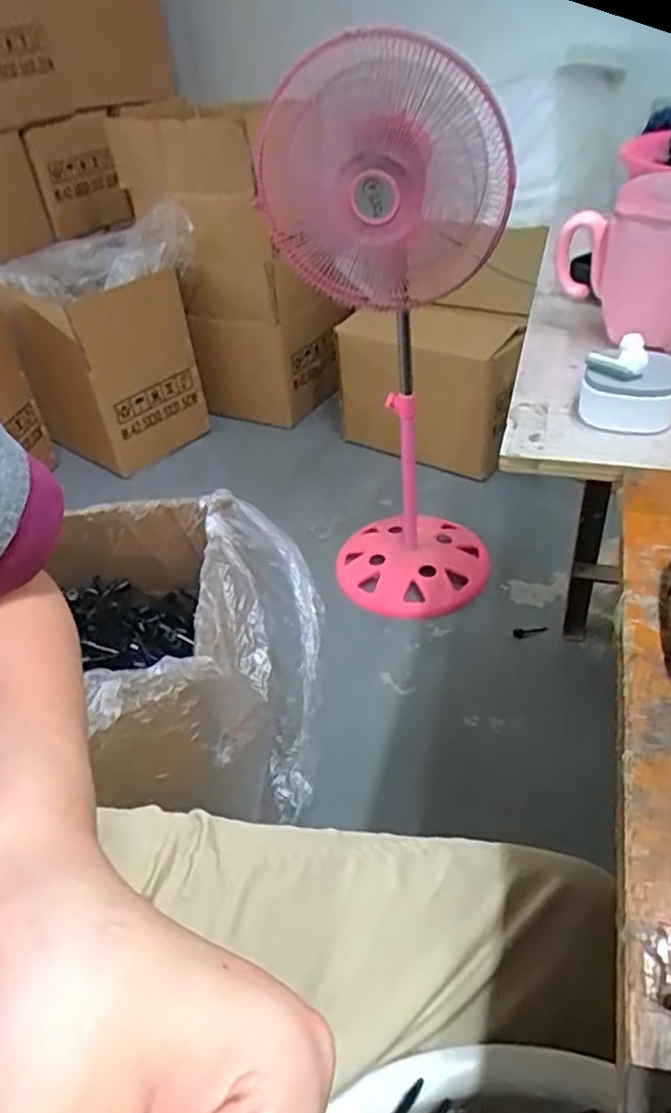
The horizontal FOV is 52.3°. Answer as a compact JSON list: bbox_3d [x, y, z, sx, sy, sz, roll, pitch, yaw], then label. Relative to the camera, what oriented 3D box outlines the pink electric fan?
[{"bbox_3d":[0.090,-0.308,1.131,0.327,0.838,0.296,-2,40,6],"label":"pink electric fan"}]

